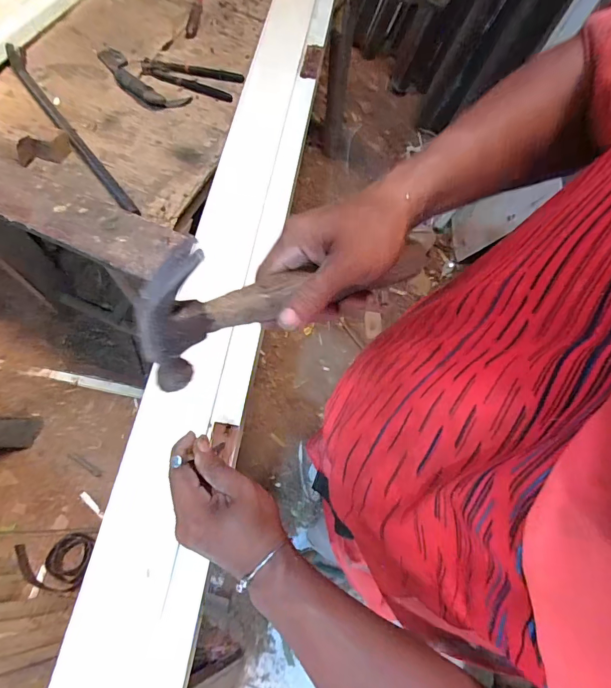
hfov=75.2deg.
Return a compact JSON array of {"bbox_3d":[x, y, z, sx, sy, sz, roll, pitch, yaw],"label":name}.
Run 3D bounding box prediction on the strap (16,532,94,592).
[{"bbox_3d":[-0.668,0.574,1.055,0.211,0.046,0.137,6,67,1],"label":"strap"}]

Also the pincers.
[{"bbox_3d":[-0.250,-0.574,0.846,0.220,0.015,0.088,18,68,6],"label":"pincers"}]

